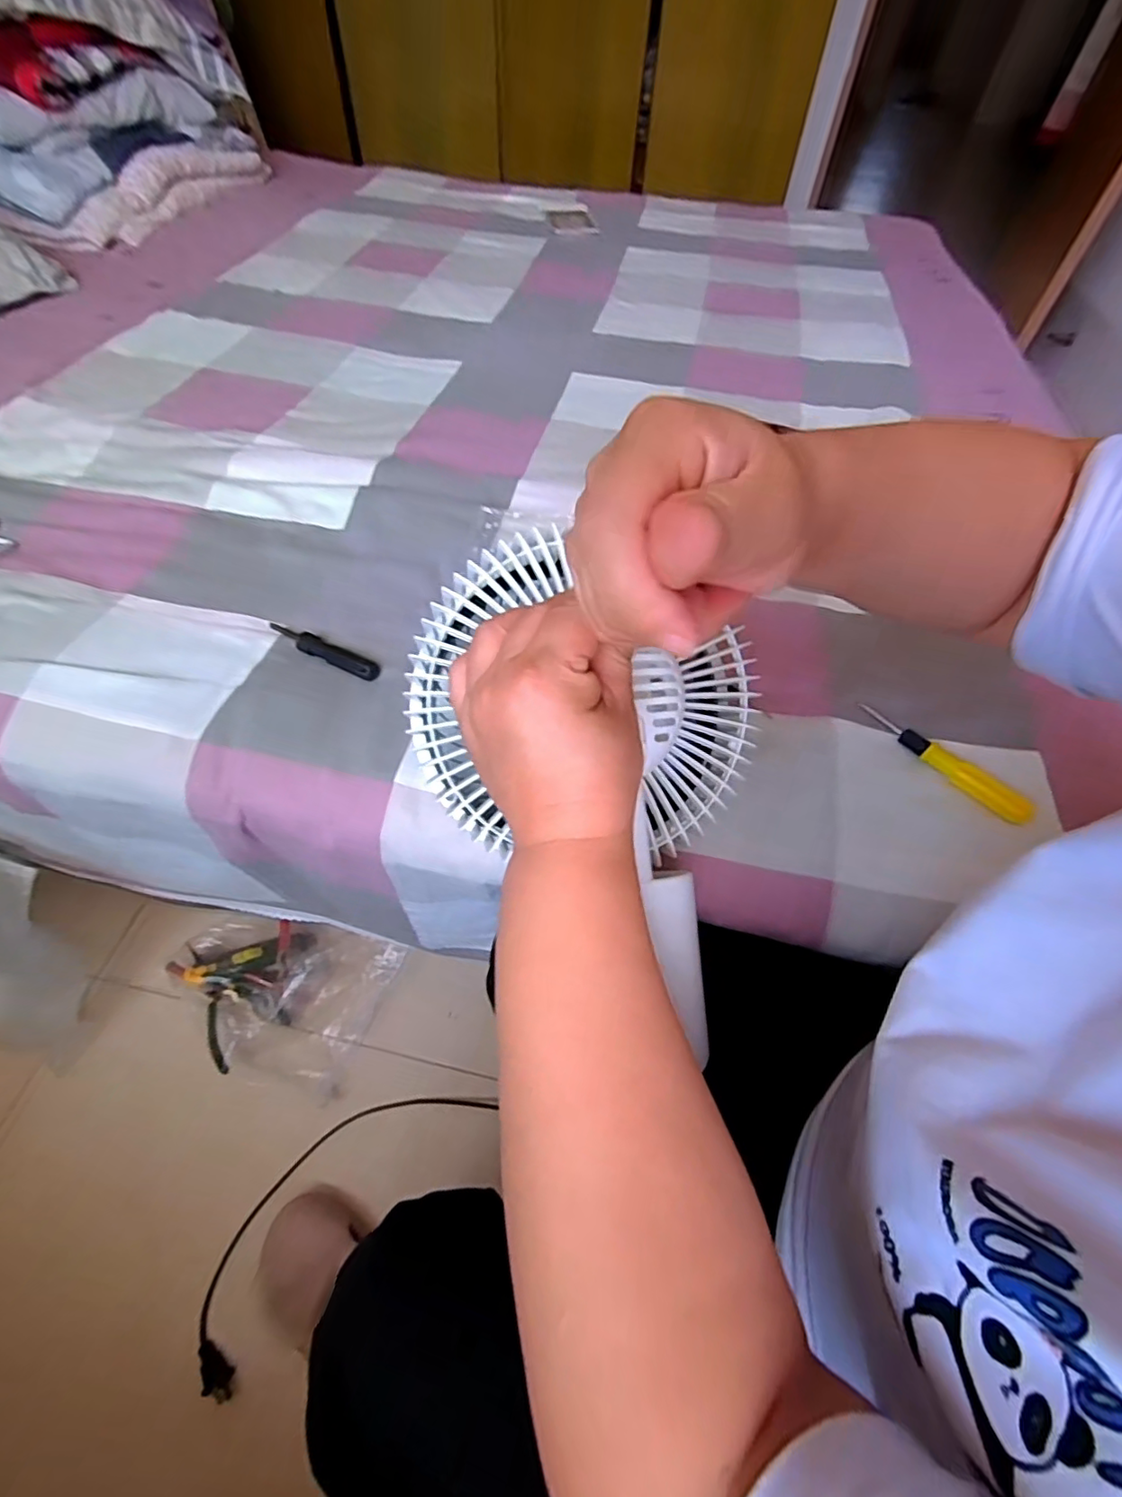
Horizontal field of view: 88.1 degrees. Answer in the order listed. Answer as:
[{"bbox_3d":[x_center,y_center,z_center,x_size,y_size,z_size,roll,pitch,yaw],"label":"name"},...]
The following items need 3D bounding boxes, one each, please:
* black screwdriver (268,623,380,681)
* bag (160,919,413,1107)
[{"bbox_3d":[-0.217,-0.094,0.524,0.125,0.016,0.021,26,58,13],"label":"black screwdriver"},{"bbox_3d":[-0.361,0.297,0.722,0.272,0.051,0.184,16,57,7],"label":"bag"}]

